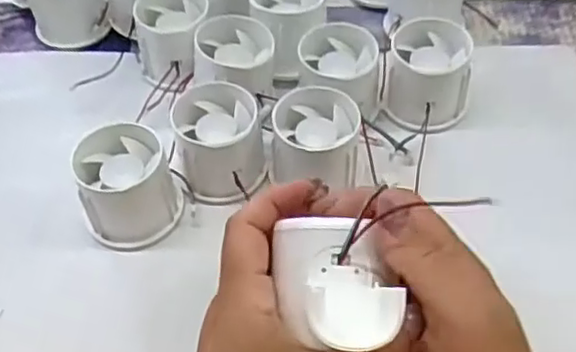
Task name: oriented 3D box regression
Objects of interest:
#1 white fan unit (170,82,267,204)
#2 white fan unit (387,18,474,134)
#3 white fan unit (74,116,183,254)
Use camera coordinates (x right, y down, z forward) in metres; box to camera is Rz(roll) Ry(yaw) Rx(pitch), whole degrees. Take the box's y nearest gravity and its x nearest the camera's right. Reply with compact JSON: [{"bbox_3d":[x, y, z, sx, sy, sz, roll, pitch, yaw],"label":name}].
[{"bbox_3d":[-0.041,-0.019,0.396,0.052,0.047,0.060,-7,52,-3],"label":"white fan unit"},{"bbox_3d":[0.091,-0.065,0.425,0.055,0.046,0.059,5,52,6],"label":"white fan unit"},{"bbox_3d":[-0.094,0.004,0.378,0.055,0.046,0.053,-1,52,1],"label":"white fan unit"}]

